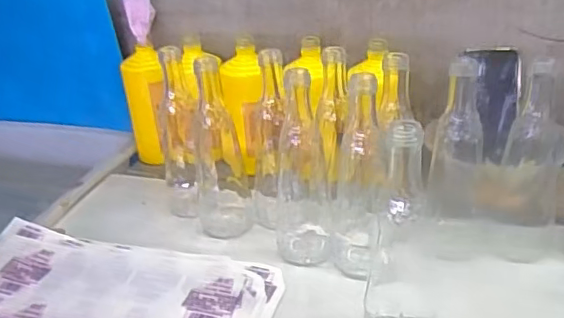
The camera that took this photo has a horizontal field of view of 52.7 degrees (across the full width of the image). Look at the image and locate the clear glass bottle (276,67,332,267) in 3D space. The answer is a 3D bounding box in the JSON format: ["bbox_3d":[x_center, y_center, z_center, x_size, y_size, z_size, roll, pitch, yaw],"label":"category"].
[{"bbox_3d":[0.021,0.014,0.606,0.068,0.197,0.056,-7,30,-2],"label":"clear glass bottle"}]

